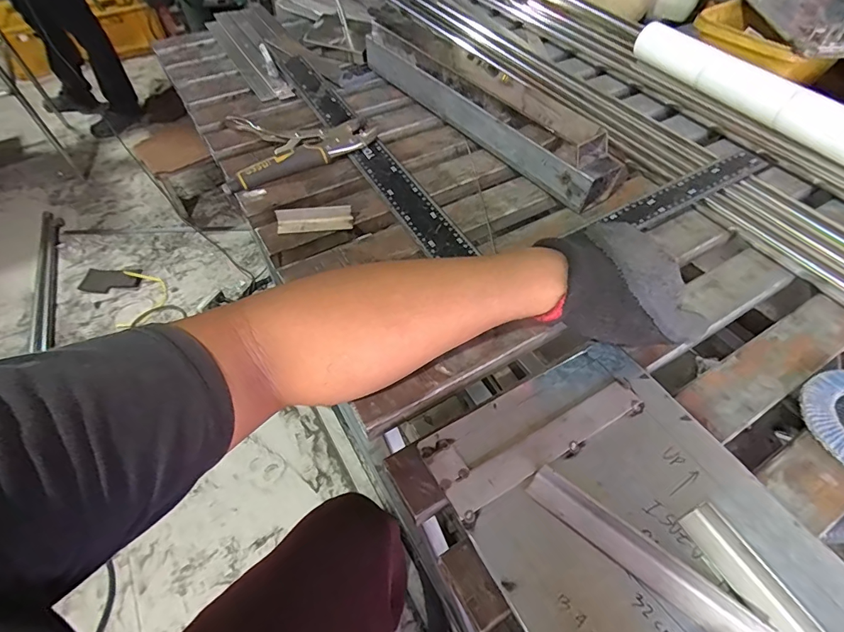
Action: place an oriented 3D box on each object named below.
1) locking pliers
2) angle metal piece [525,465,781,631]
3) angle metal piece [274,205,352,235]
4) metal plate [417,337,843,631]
[{"bbox_3d":[-0.172,-0.240,0.585,0.200,0.024,0.144,-19,55,-14],"label":"locking pliers"},{"bbox_3d":[0.139,0.151,0.280,0.148,0.016,0.027,33,60,23],"label":"angle metal piece"},{"bbox_3d":[-0.121,-0.109,0.488,0.081,0.017,0.026,-8,53,-6],"label":"angle metal piece"},{"bbox_3d":[0.179,0.186,0.257,0.199,0.012,0.376,-25,56,-18],"label":"metal plate"}]

